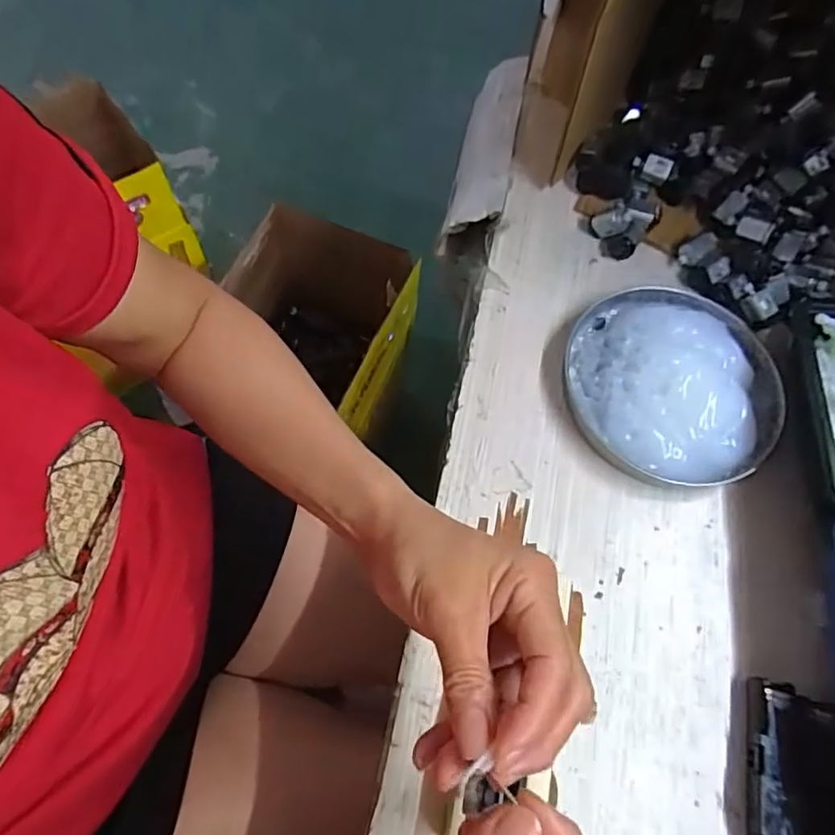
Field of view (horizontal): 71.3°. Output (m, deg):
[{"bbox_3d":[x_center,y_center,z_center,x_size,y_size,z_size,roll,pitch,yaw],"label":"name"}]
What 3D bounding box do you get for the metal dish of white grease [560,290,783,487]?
[{"bbox_3d":[0.175,-0.027,0.390,0.138,0.031,0.142,1,66,-3],"label":"metal dish of white grease"}]

